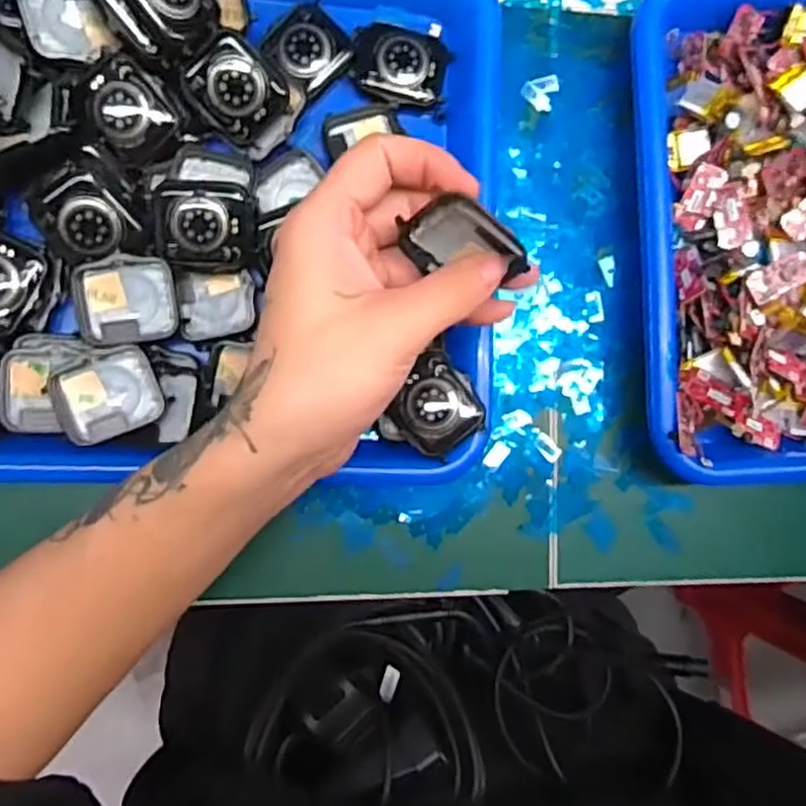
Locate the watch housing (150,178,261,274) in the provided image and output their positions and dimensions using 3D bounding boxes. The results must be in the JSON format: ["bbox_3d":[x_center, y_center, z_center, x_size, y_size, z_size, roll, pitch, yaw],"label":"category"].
[{"bbox_3d":[-0.088,-0.079,0.311,0.044,0.016,0.037,0,90,-7],"label":"watch housing"}]

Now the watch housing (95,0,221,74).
[{"bbox_3d":[-0.106,-0.174,0.300,0.045,0.018,0.045,-32,118,5],"label":"watch housing"}]

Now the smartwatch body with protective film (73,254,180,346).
[{"bbox_3d":[-0.124,-0.046,0.311,0.041,0.012,0.037,-6,91,-7],"label":"smartwatch body with protective film"}]

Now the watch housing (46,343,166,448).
[{"bbox_3d":[-0.130,-0.004,0.306,0.040,0.012,0.035,-23,93,-6],"label":"watch housing"}]

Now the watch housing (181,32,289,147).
[{"bbox_3d":[-0.076,-0.142,0.314,0.036,0.007,0.040,-41,120,6],"label":"watch housing"}]

